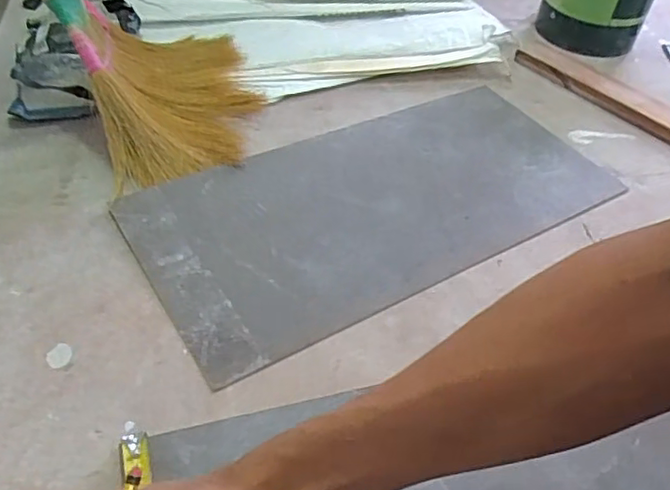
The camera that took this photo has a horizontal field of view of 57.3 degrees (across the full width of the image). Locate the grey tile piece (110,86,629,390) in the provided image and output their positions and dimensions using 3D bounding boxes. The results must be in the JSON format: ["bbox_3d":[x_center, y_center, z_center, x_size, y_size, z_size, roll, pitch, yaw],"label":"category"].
[{"bbox_3d":[0.056,-0.055,0.700,0.542,0.012,0.259,-21,52,-25],"label":"grey tile piece"}]

